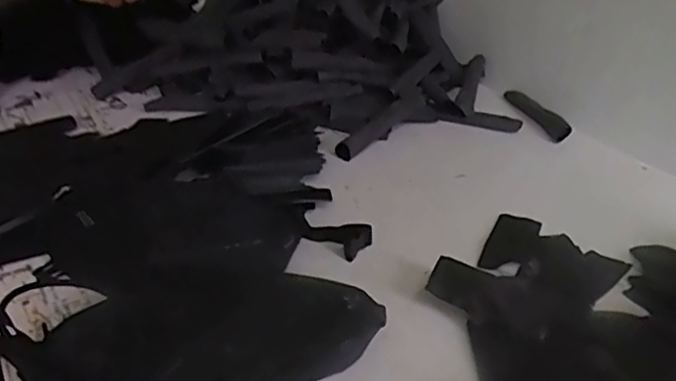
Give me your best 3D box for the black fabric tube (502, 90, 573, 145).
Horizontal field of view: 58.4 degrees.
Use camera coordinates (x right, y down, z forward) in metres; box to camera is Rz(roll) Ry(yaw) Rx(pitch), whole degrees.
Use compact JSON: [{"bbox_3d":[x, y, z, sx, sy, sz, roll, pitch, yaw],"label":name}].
[{"bbox_3d":[0.327,-0.128,1.002,0.034,0.024,0.168,-9,33,-14],"label":"black fabric tube"}]

